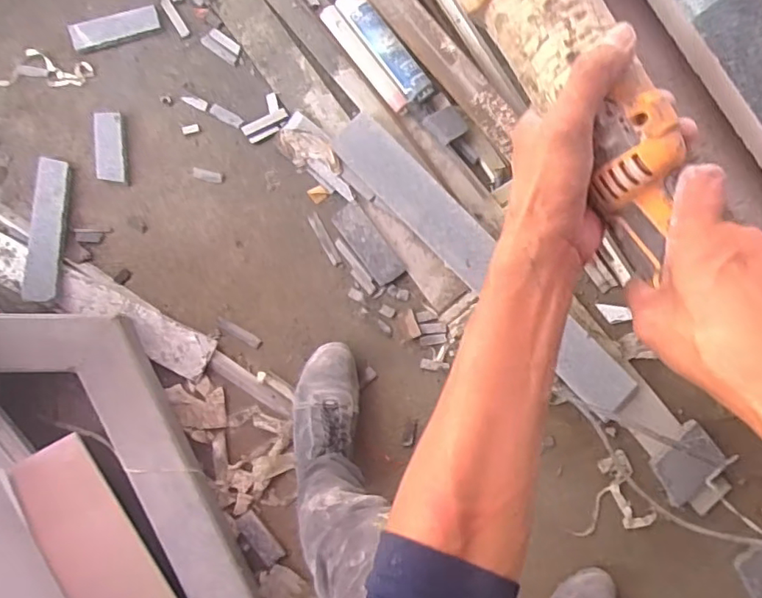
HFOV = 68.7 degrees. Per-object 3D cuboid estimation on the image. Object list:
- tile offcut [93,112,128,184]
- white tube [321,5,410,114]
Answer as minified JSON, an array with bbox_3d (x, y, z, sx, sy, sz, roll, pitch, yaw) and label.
[{"bbox_3d":[-0.520,-0.290,1.073,0.055,0.027,0.136,-6,89,-5],"label":"tile offcut"},{"bbox_3d":[-0.029,-0.472,1.108,0.033,0.036,0.250,-39,92,-5],"label":"white tube"}]

